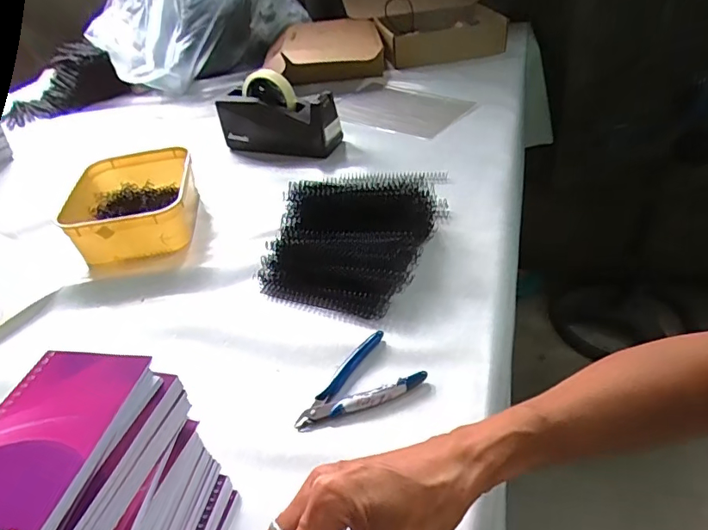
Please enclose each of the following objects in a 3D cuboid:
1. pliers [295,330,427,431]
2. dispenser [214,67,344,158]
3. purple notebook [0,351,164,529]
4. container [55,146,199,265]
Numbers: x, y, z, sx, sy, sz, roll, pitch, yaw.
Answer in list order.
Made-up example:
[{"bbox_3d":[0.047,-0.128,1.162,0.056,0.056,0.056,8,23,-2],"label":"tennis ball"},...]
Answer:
[{"bbox_3d":[0.000,0.108,0.437,0.114,0.013,0.068,-28,42,-24],"label":"pliers"},{"bbox_3d":[-0.129,-0.254,0.834,0.206,0.114,0.057,9,41,21],"label":"dispenser"},{"bbox_3d":[-0.173,0.100,0.268,0.082,0.012,0.128,2,39,12],"label":"purple notebook"},{"bbox_3d":[-0.304,-0.087,0.694,0.155,0.062,0.196,-13,38,-7],"label":"container"}]

